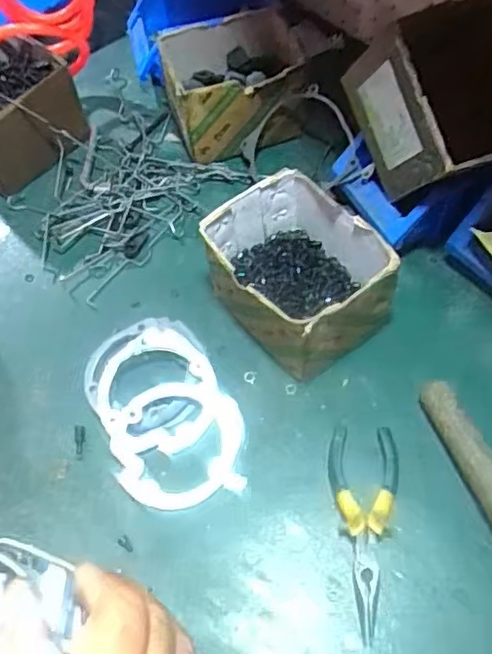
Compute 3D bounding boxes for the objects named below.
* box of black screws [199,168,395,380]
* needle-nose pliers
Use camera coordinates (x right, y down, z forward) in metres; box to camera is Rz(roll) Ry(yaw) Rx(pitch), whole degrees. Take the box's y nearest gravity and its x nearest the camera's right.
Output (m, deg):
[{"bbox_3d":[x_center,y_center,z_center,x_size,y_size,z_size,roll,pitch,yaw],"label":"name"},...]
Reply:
[{"bbox_3d":[0.046,-0.045,0.556,0.120,0.097,0.154,-36,64,-17],"label":"box of black screws"},{"bbox_3d":[0.087,0.151,0.482,0.053,0.019,0.158,7,60,7],"label":"needle-nose pliers"}]

